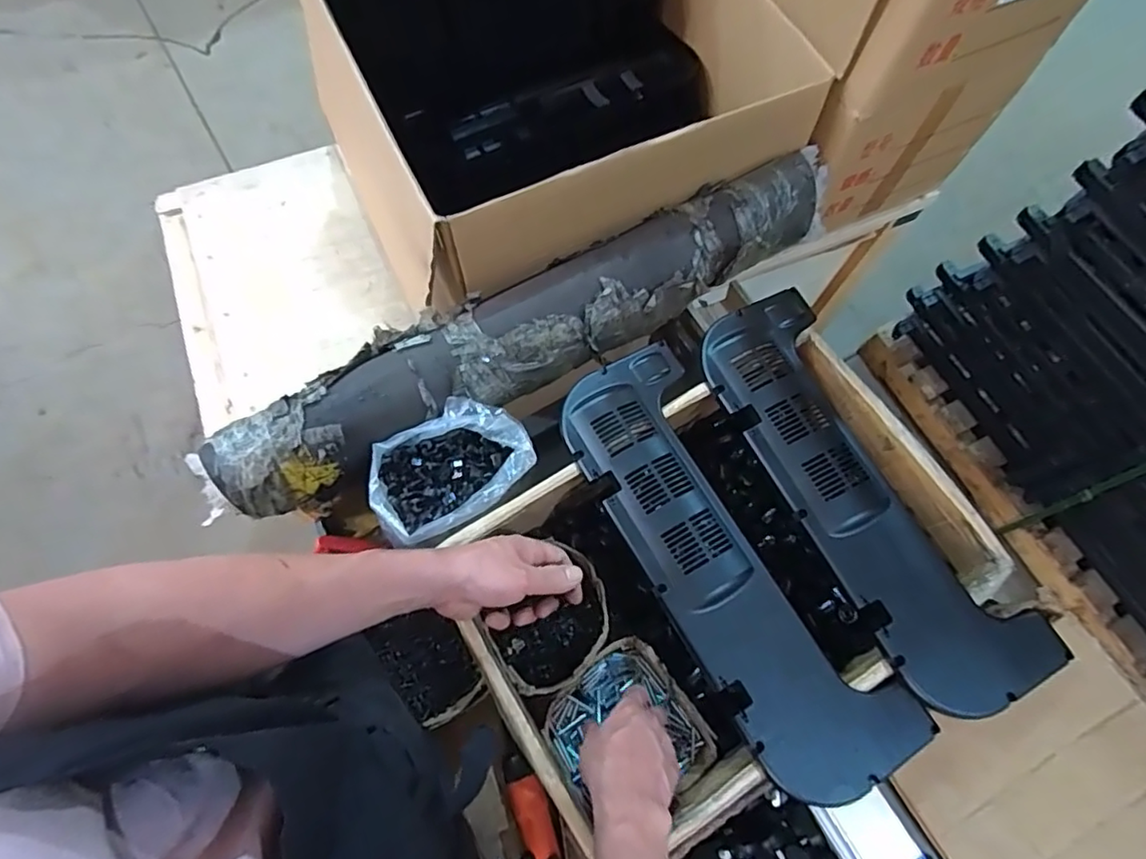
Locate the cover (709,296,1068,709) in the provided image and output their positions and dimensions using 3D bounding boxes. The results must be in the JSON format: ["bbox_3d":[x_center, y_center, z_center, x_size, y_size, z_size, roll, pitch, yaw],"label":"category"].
[{"bbox_3d":[0.307,0.062,0.632,0.158,0.035,0.472,-26,72,-12],"label":"cover"}]

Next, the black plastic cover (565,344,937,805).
[{"bbox_3d":[0.152,0.126,0.602,0.160,0.030,0.472,-27,72,-12],"label":"black plastic cover"}]

